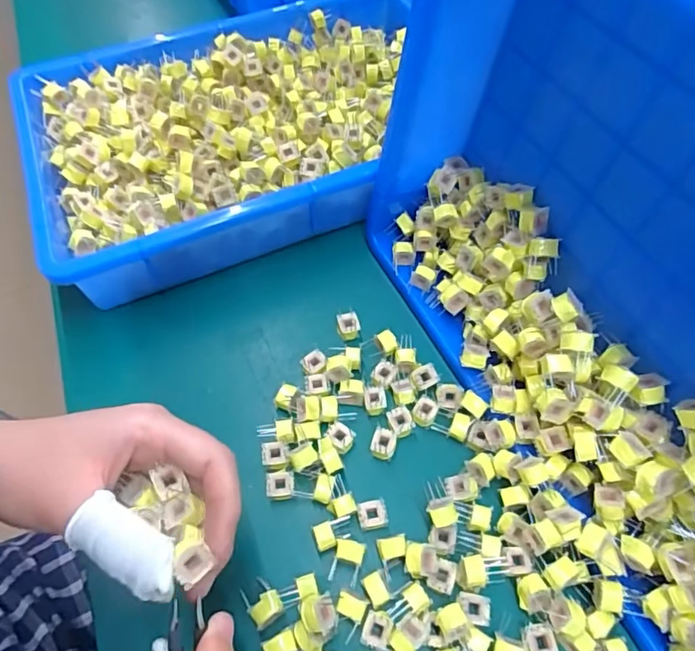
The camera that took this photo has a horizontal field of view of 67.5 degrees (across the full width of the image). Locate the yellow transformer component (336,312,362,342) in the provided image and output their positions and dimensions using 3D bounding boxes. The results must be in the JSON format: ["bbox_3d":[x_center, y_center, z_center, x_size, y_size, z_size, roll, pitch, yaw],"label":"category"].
[{"bbox_3d":[0.001,0.000,0.366,0.016,0.010,0.017,-6,59,-1],"label":"yellow transformer component"}]

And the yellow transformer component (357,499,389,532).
[{"bbox_3d":[0.015,0.109,0.299,0.016,0.011,0.015,-12,59,-4],"label":"yellow transformer component"}]

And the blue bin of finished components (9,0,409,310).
[{"bbox_3d":[-0.084,-0.166,0.438,0.332,0.063,0.238,-21,60,-10],"label":"blue bin of finished components"}]

